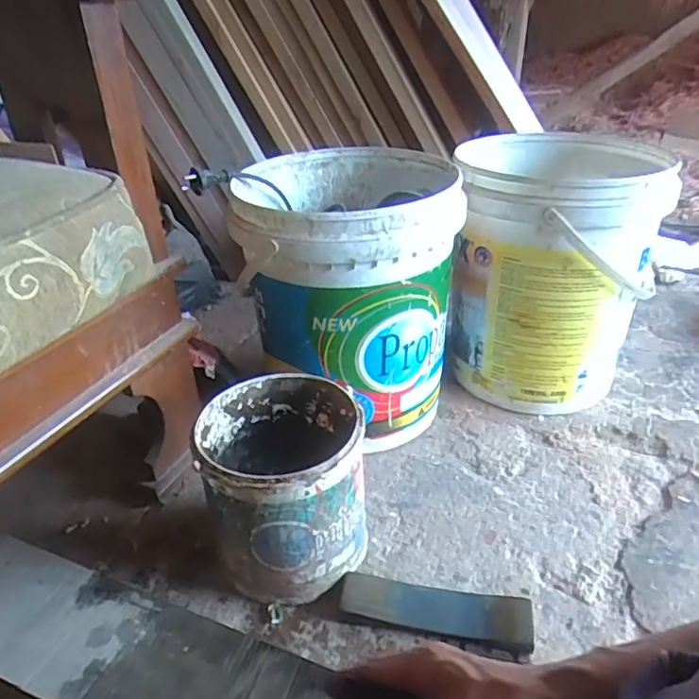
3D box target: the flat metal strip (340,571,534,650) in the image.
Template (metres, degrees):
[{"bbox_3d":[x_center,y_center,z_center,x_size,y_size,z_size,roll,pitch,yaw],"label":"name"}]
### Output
[{"bbox_3d":[0.091,0.279,0.604,0.196,0.025,0.050,5,32,11],"label":"flat metal strip"}]

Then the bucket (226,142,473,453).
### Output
[{"bbox_3d":[-0.001,-0.089,0.820,0.292,0.315,0.299,-5,32,-6],"label":"bucket"}]

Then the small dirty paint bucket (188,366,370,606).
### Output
[{"bbox_3d":[-0.072,0.156,0.648,0.174,0.189,0.178,-7,32,-8],"label":"small dirty paint bucket"}]

